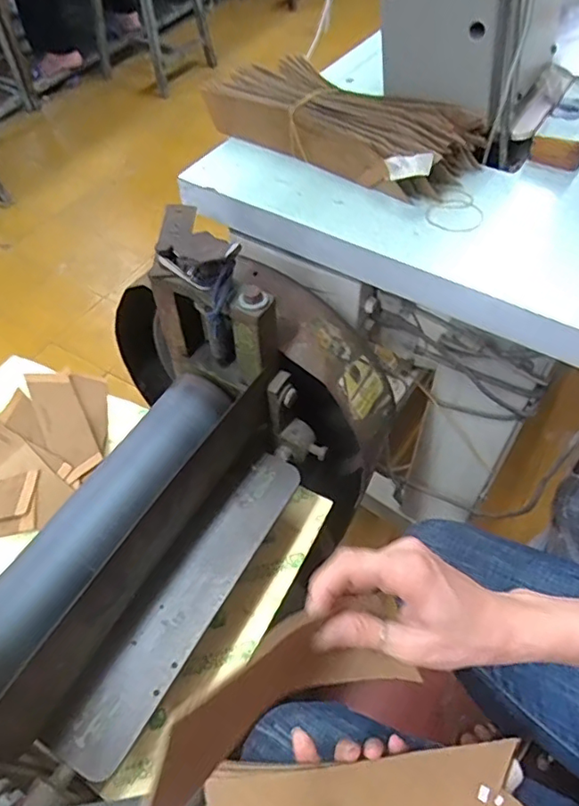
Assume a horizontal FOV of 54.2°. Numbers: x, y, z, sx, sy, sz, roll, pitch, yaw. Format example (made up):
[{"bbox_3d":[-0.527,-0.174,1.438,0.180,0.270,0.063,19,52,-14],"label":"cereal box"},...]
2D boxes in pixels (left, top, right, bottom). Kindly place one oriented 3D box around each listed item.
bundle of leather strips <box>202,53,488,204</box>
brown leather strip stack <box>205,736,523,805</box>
[{"bbox_3d":[0.056,-0.290,0.582,0.261,0.055,0.130,32,60,23],"label":"bundle of leather strips"},{"bbox_3d":[0.049,0.277,0.391,0.225,0.040,0.062,-12,51,12],"label":"brown leather strip stack"}]

